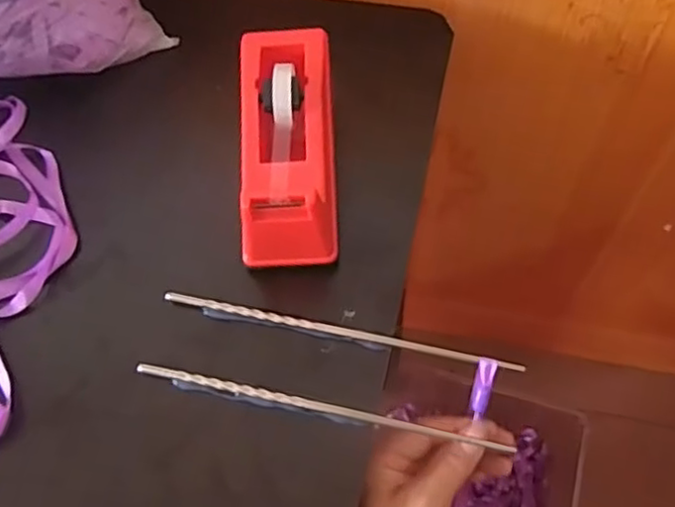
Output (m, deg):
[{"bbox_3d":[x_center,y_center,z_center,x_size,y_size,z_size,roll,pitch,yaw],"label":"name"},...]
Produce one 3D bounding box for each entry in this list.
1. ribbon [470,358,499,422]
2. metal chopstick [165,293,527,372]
[{"bbox_3d":[0.086,0.079,0.385,0.011,0.006,0.035,13,98,9],"label":"ribbon"},{"bbox_3d":[-0.004,0.046,0.399,0.214,0.010,0.007,10,62,10],"label":"metal chopstick"}]

